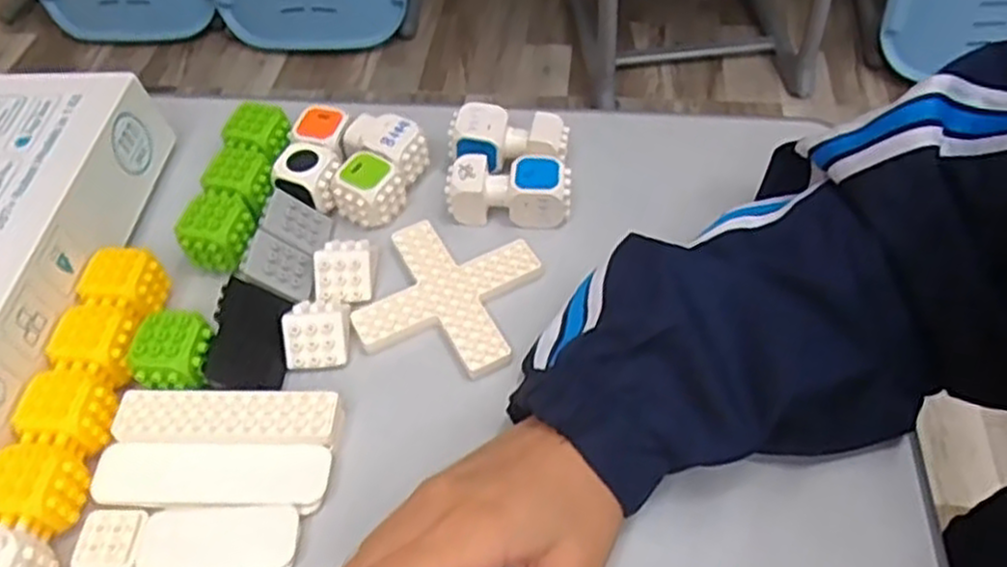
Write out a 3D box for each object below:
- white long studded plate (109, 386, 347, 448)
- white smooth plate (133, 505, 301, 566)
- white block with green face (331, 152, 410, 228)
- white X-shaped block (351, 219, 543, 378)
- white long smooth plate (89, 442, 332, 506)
[{"bbox_3d":[-0.129,0.063,0.359,0.103,0.008,0.027,0,52,3],"label":"white long studded plate"},{"bbox_3d":[-0.123,0.112,0.329,0.067,0.006,0.029,-2,52,2],"label":"white smooth plate"},{"bbox_3d":[-0.077,-0.054,0.440,0.034,0.026,0.033,18,55,16],"label":"white block with green face"},{"bbox_3d":[-0.029,0.005,0.406,0.083,0.005,0.083,13,54,13],"label":"white X-shaped block"},{"bbox_3d":[-0.133,0.086,0.345,0.105,0.007,0.027,0,52,3],"label":"white long smooth plate"}]

